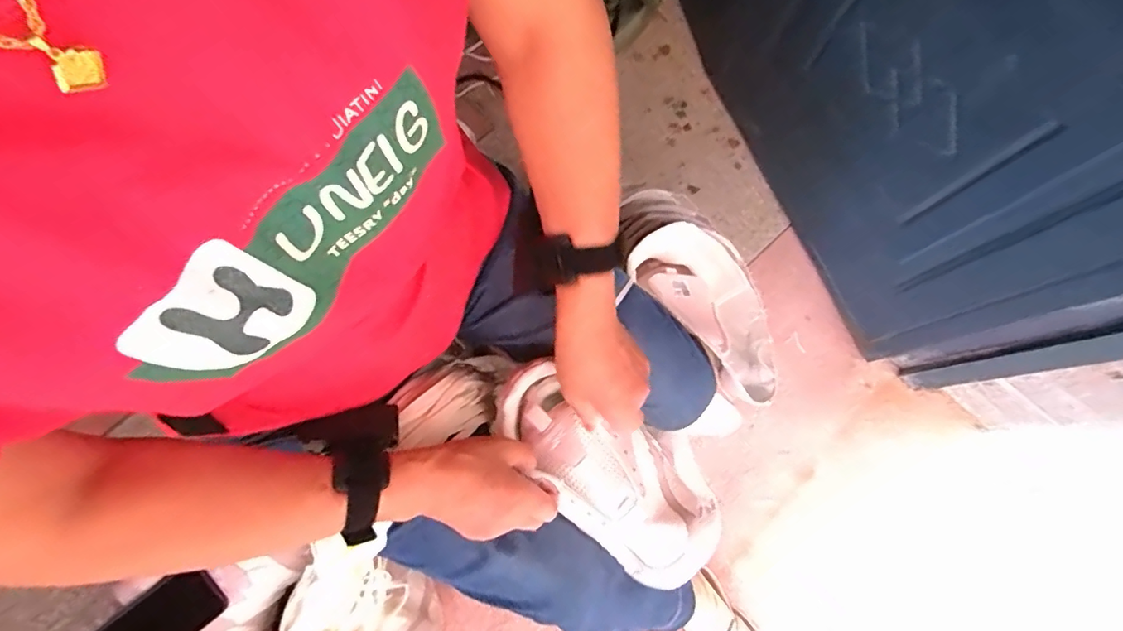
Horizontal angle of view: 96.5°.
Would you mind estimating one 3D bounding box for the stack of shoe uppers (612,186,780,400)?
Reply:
[{"bbox_3d":[0.165,-0.041,0.587,0.120,0.109,0.308,-20,63,-5],"label":"stack of shoe uppers"}]

